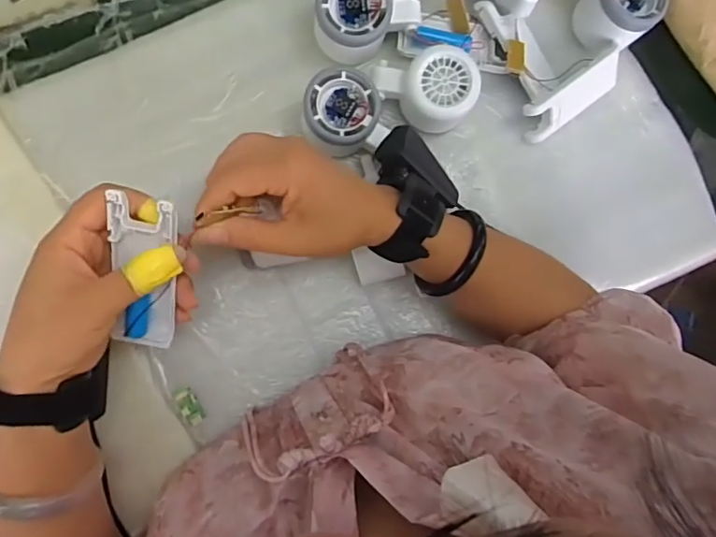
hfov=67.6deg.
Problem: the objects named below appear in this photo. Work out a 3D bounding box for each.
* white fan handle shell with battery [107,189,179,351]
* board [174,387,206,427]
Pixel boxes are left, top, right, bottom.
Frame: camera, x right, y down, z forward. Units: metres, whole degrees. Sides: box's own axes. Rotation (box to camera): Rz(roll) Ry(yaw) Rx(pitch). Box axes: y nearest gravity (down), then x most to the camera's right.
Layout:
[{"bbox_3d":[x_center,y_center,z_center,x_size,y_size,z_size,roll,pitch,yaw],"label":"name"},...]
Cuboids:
[{"bbox_3d":[-0.129,0.005,0.333,0.038,0.020,0.100,1,115,-8],"label":"white fan handle shell with battery"},{"bbox_3d":[-0.131,0.108,0.419,0.015,0.005,0.029,-30,91,-9],"label":"board"}]

